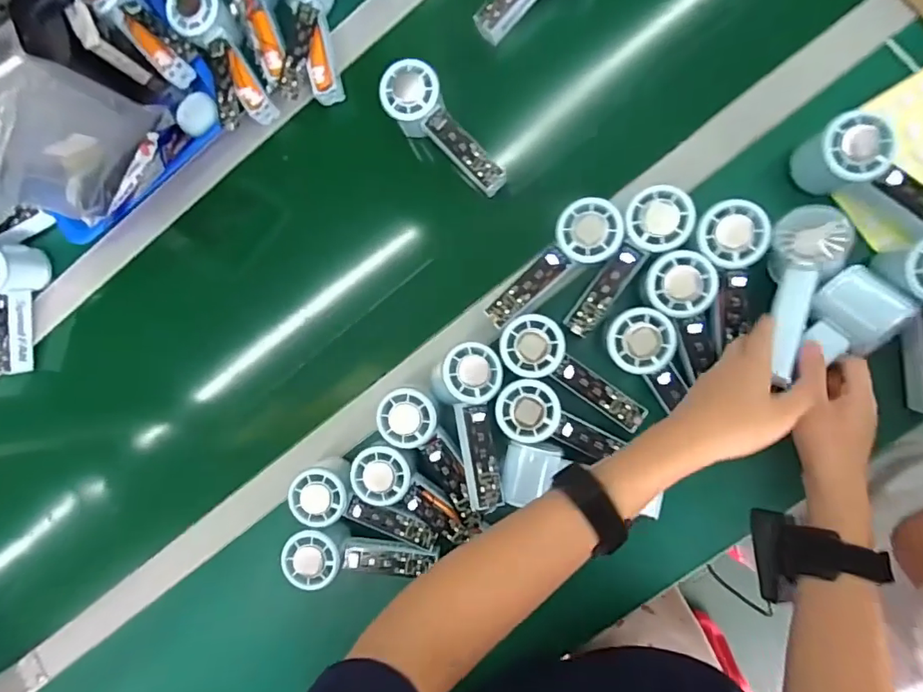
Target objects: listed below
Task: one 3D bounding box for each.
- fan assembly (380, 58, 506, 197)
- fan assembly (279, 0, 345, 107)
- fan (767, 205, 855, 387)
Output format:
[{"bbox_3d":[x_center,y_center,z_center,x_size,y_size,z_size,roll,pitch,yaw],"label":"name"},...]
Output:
[{"bbox_3d":[-0.020,-0.214,0.507,0.055,0.049,0.152,-36,83,7],"label":"fan assembly"},{"bbox_3d":[-0.168,-0.347,0.544,0.060,0.056,0.157,-5,102,10],"label":"fan assembly"},{"bbox_3d":[0.288,-0.045,0.432,0.052,0.056,0.145,14,85,10],"label":"fan"}]

